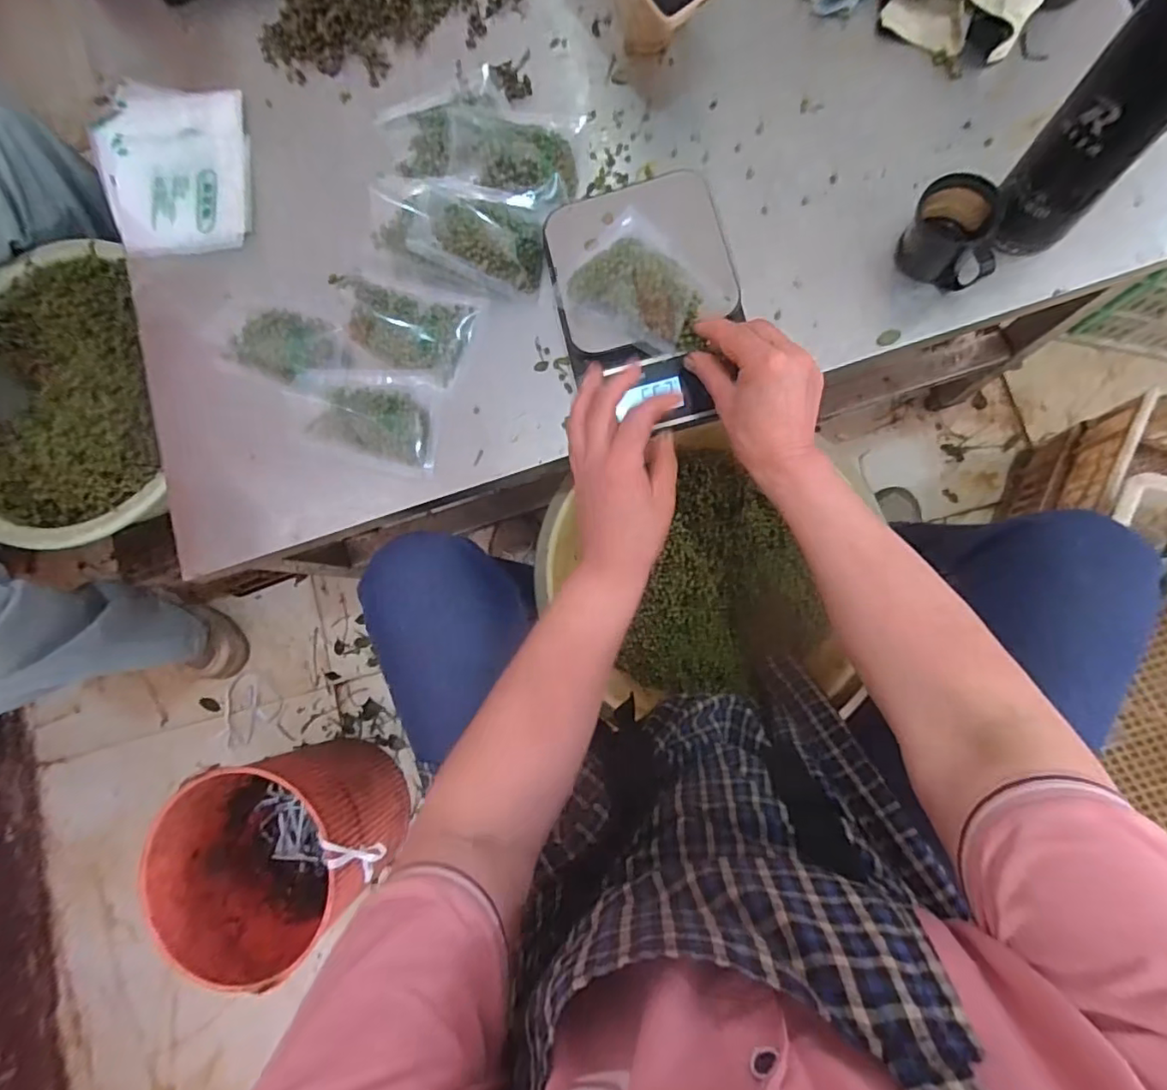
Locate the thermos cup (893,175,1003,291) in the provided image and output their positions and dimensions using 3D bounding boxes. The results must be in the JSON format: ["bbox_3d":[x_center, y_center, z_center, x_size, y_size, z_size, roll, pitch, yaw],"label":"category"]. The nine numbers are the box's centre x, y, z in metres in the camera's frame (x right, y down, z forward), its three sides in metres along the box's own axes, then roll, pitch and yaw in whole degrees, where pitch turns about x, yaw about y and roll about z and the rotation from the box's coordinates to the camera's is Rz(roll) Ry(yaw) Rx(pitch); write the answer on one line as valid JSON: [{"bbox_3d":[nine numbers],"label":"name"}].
[{"bbox_3d":[0.305,-0.258,0.478,0.058,0.055,0.082,12,85,7],"label":"thermos cup"}]

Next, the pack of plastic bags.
[{"bbox_3d":[-0.434,-0.400,0.607,0.159,0.022,0.217,-9,83,5],"label":"pack of plastic bags"}]

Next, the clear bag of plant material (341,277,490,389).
[{"bbox_3d":[-0.171,-0.212,0.545,0.129,0.019,0.089,20,86,8],"label":"clear bag of plant material"}]

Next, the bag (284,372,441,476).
[{"bbox_3d":[-0.201,-0.125,0.530,0.141,0.033,0.087,17,86,8],"label":"bag"}]

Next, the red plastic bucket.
[{"bbox_3d":[-0.412,0.412,0.830,0.239,0.266,0.234,-1,84,6],"label":"red plastic bucket"}]

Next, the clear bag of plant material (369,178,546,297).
[{"bbox_3d":[-0.121,-0.302,0.537,0.173,0.031,0.090,22,86,8],"label":"clear bag of plant material"}]

